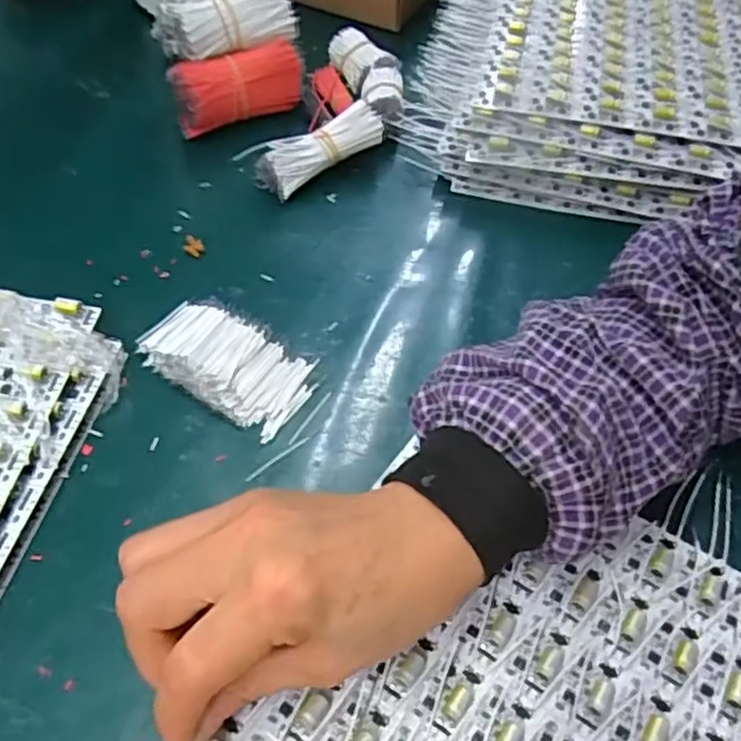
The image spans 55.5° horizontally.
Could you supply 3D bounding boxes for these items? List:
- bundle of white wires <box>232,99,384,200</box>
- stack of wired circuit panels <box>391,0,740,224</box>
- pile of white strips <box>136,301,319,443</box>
[{"bbox_3d":[-0.039,-0.150,0.483,0.092,0.037,0.033,-27,58,-23],"label":"bundle of white wires"},{"bbox_3d":[0.192,-0.240,0.551,0.283,0.065,0.311,14,52,7],"label":"stack of wired circuit panels"},{"bbox_3d":[-0.079,-0.006,0.379,0.096,0.013,0.052,26,54,16],"label":"pile of white strips"}]

